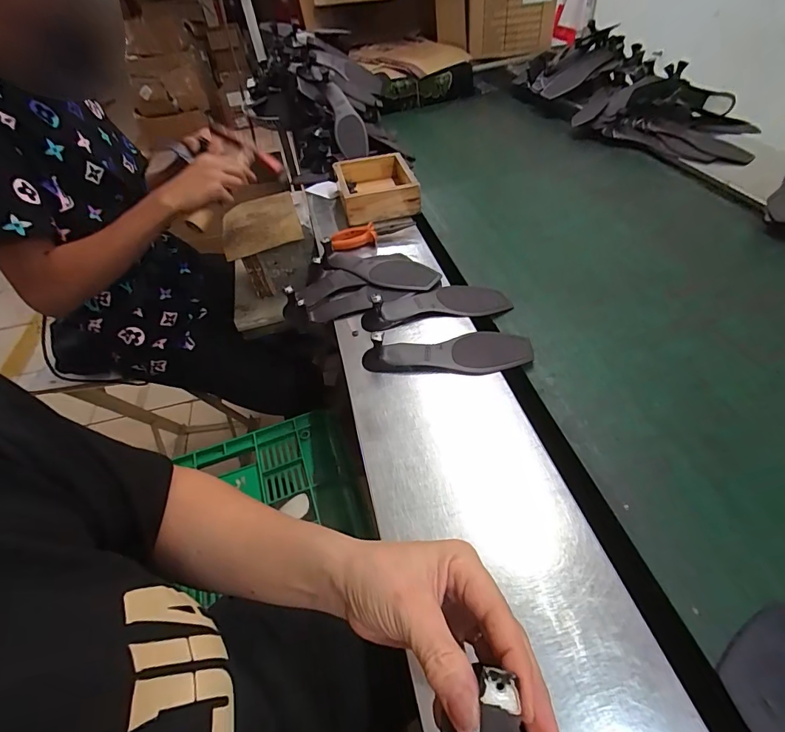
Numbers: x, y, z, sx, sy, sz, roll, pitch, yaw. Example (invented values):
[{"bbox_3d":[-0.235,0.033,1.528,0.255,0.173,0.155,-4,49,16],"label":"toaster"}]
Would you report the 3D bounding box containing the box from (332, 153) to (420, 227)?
[{"bbox_3d":[-0.036,-0.374,0.893,0.149,0.062,0.184,-13,46,-5],"label":"box"}]

